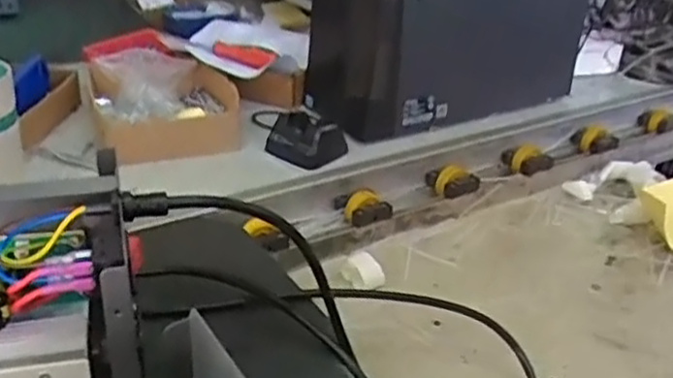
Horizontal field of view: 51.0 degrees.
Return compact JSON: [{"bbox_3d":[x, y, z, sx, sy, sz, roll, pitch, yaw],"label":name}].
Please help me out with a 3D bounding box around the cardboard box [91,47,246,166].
[{"bbox_3d":[-0.241,-0.121,0.969,0.195,0.084,0.206,-7,30,-19],"label":"cardboard box"}]

